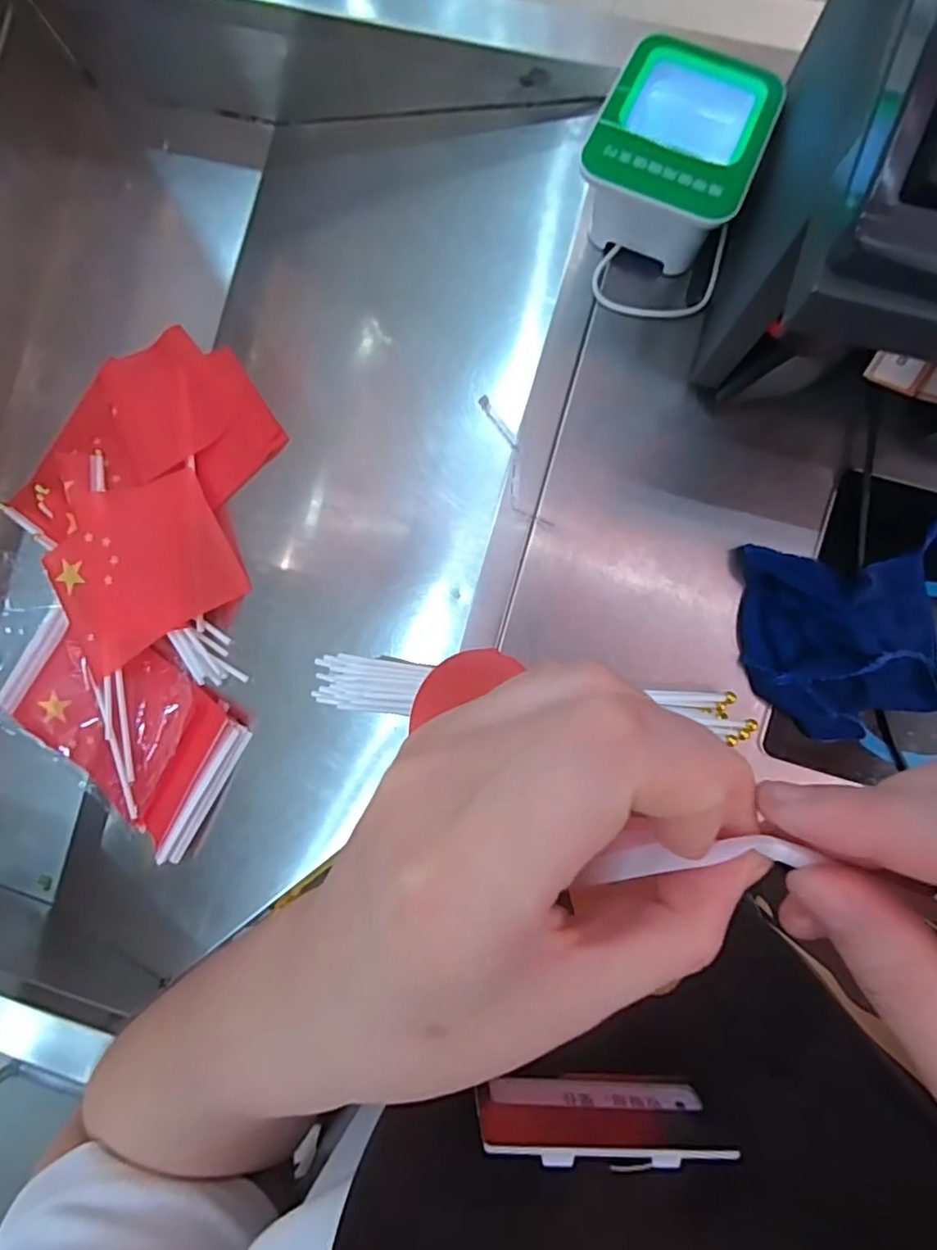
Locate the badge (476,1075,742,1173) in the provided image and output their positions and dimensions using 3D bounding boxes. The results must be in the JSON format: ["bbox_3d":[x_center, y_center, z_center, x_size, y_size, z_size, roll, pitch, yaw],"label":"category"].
[{"bbox_3d":[0.035,0.138,0.164,0.067,0.024,0.007,8,92,-10],"label":"badge"}]

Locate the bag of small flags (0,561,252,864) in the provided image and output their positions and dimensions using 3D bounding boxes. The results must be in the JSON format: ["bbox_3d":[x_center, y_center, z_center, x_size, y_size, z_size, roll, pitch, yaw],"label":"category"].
[{"bbox_3d":[-0.375,0.070,0.557,0.351,0.044,0.155,27,91,5],"label":"bag of small flags"}]

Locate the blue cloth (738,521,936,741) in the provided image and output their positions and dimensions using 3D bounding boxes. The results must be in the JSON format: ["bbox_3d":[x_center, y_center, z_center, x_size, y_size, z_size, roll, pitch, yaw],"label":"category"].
[{"bbox_3d":[0.281,0.009,0.421,0.145,0.049,0.139,-1,88,5],"label":"blue cloth"}]

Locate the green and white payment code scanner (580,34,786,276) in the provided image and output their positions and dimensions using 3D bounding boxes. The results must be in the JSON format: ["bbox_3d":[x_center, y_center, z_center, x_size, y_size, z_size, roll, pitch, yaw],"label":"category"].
[{"bbox_3d":[0.142,-0.318,0.407,0.102,0.103,0.126,26,91,5],"label":"green and white payment code scanner"}]

